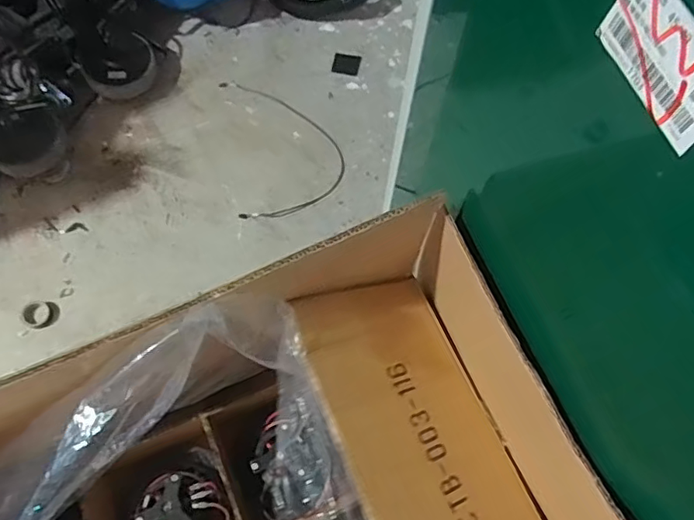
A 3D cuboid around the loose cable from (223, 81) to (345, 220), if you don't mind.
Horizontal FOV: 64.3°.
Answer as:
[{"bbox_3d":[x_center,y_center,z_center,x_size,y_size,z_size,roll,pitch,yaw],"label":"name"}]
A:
[{"bbox_3d":[-0.130,-0.247,1.151,0.223,0.009,0.341,-10,67,-7],"label":"loose cable"}]

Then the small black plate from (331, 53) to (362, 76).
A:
[{"bbox_3d":[-0.001,-0.439,1.234,0.060,0.008,0.057,1,66,-2],"label":"small black plate"}]

